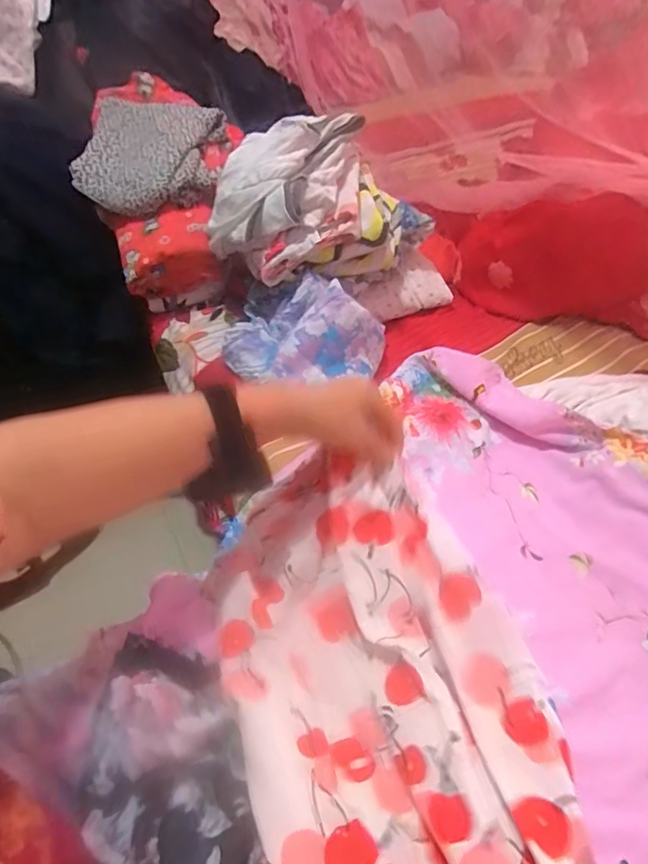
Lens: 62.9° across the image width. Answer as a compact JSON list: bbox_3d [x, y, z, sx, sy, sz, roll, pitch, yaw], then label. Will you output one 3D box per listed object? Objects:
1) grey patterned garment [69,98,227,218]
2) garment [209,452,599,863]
[{"bbox_3d":[-0.242,-0.389,0.742,0.183,0.083,0.181,3,46,-2],"label":"grey patterned garment"},{"bbox_3d":[0.049,0.211,0.379,0.240,0.080,0.423,-4,47,-8],"label":"garment"}]

